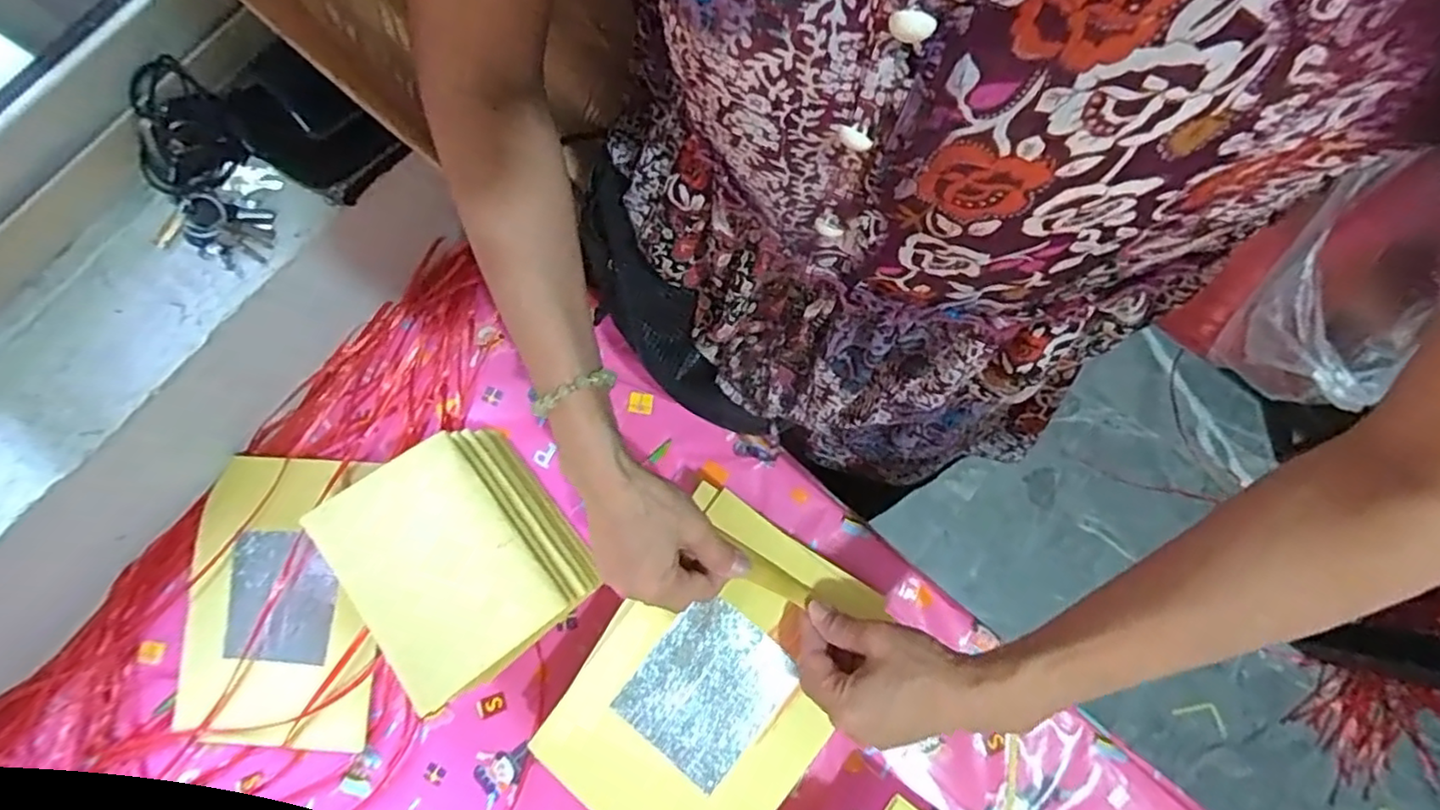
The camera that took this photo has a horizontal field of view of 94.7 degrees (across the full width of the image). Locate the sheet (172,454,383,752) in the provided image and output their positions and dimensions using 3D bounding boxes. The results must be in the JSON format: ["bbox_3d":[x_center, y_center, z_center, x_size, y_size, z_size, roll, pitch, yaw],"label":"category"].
[{"bbox_3d":[-0.375,0.166,0.567,0.166,0.021,0.237,3,83,5],"label":"sheet"}]

